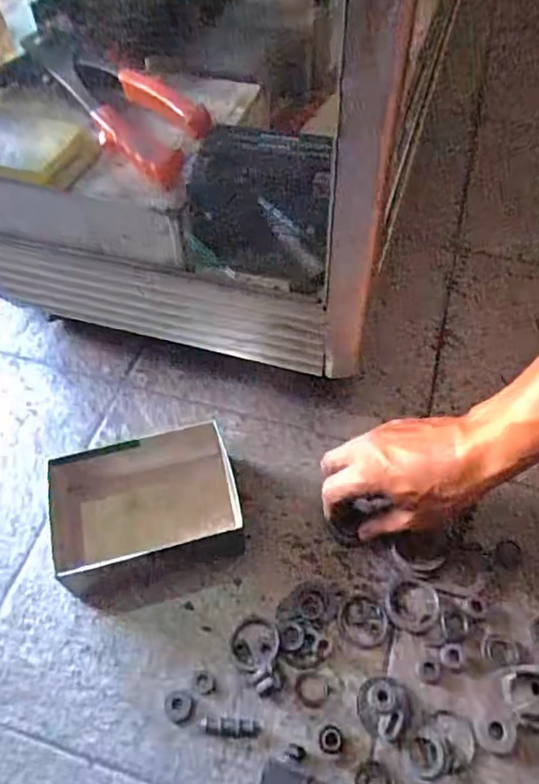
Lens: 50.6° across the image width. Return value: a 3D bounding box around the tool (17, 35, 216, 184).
[{"bbox_3d":[-0.146,-0.260,0.486,0.066,0.031,0.272,-36,63,-22],"label":"tool"}]

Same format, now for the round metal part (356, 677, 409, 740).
[{"bbox_3d":[0.081,0.225,0.408,0.035,0.010,0.038,0,56,0],"label":"round metal part"}]

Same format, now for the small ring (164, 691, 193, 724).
[{"bbox_3d":[-0.065,0.225,0.406,0.020,0.008,0.019,0,56,0],"label":"small ring"}]

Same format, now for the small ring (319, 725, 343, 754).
[{"bbox_3d":[0.042,0.240,0.392,0.016,0.018,0.017,2,56,2],"label":"small ring"}]

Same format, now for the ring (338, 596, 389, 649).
[{"bbox_3d":[0.073,0.177,0.441,0.039,0.004,0.038,0,56,0],"label":"ring"}]

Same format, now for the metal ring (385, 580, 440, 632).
[{"bbox_3d":[0.112,0.165,0.442,0.040,0.006,0.039,0,56,0],"label":"metal ring"}]

